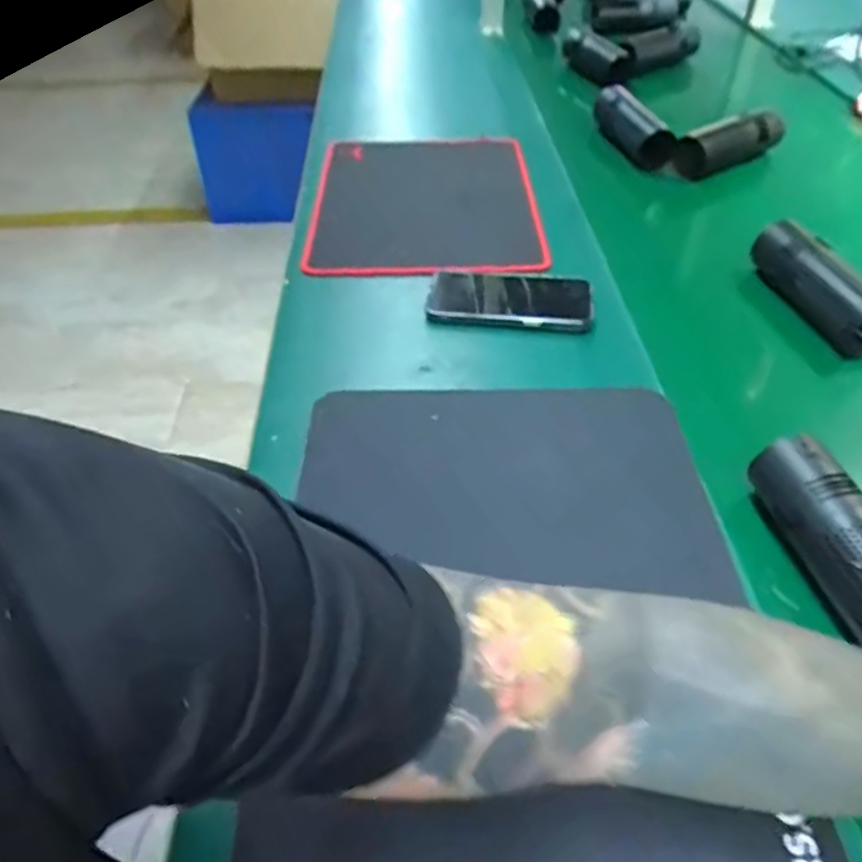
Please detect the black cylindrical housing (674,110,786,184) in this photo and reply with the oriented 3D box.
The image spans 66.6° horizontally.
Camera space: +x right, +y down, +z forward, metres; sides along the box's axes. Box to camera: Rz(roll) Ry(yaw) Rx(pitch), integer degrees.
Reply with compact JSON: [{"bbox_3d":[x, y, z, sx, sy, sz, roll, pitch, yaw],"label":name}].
[{"bbox_3d":[0.432,-0.420,0.956,0.198,0.050,0.061,-26,51,-20],"label":"black cylindrical housing"}]

